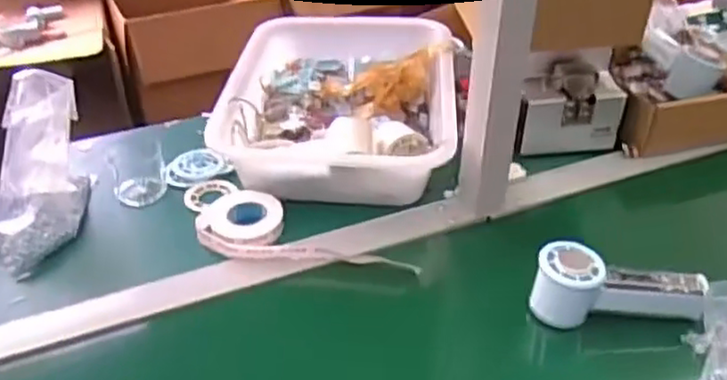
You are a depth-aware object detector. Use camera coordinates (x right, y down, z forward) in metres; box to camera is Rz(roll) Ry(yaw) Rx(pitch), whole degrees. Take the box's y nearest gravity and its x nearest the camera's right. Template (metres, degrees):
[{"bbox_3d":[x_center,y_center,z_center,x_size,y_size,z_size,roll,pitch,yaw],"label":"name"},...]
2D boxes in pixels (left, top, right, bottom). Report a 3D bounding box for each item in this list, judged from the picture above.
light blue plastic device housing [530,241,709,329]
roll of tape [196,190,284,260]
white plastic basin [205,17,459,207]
[{"bbox_3d":[0.233,0.090,0.632,0.151,0.064,0.046,4,37,3],"label":"light blue plastic device housing"},{"bbox_3d":[-0.126,0.033,0.721,0.087,0.021,0.084,1,37,-1],"label":"roll of tape"},{"bbox_3d":[-0.022,-0.111,0.844,0.256,0.085,0.305,4,37,4],"label":"white plastic basin"}]

